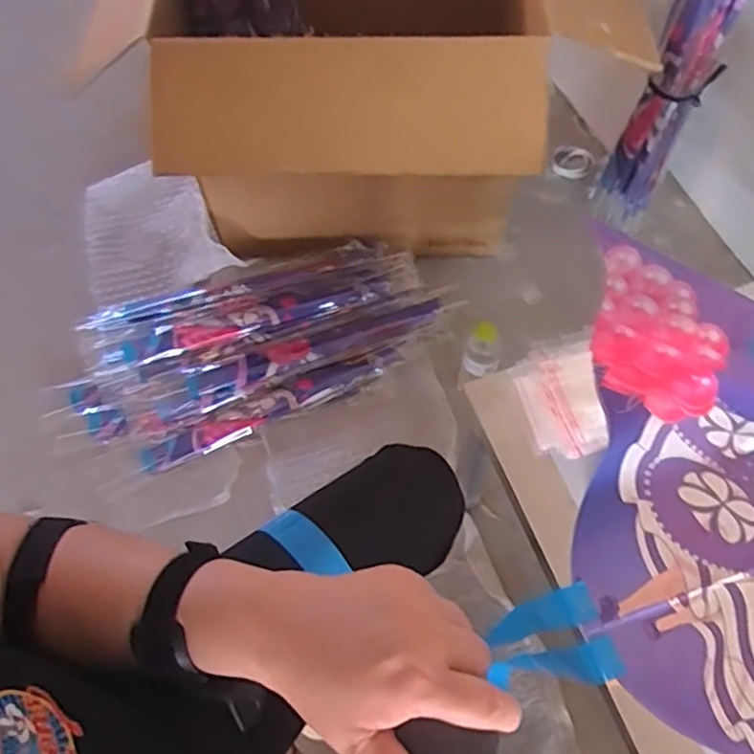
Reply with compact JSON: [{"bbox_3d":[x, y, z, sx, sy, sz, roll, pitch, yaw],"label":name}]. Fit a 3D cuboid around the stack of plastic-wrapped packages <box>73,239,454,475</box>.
[{"bbox_3d":[-0.231,-0.072,1.291,0.722,0.065,0.346,-20,65,-8],"label":"stack of plastic-wrapped packages"}]

